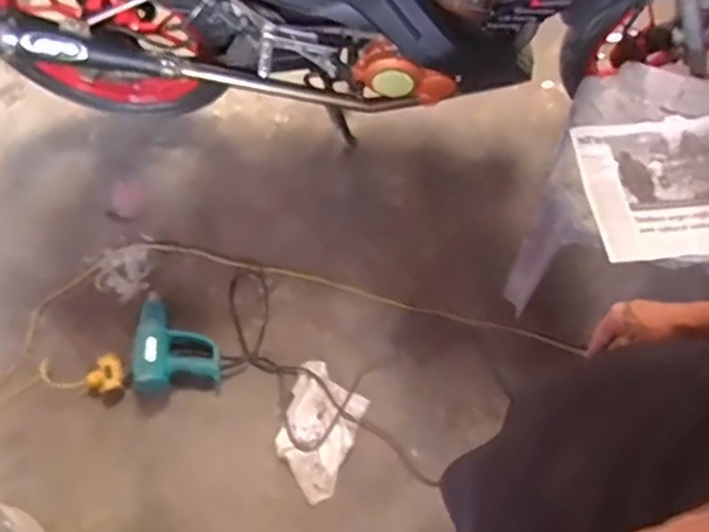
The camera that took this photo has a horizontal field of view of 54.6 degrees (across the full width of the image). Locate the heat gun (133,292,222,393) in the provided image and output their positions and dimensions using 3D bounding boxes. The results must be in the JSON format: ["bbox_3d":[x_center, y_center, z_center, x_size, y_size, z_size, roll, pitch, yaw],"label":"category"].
[{"bbox_3d":[-0.404,0.166,1.559,0.185,0.061,0.238,-7,67,0],"label":"heat gun"}]

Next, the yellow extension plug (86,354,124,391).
[{"bbox_3d":[-0.559,0.245,1.552,0.079,0.034,0.084,-1,68,2],"label":"yellow extension plug"}]

